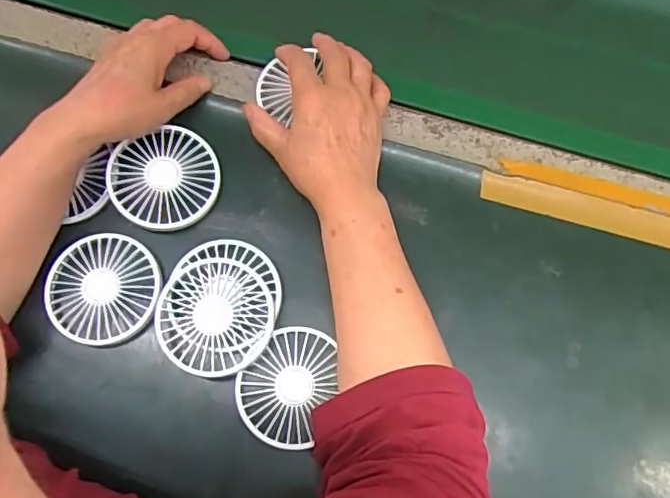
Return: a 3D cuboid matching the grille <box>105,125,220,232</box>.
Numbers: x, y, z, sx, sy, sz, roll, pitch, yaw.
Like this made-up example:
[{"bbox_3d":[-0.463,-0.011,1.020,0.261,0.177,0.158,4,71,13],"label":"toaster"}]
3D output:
[{"bbox_3d":[-0.139,-0.057,0.470,0.086,0.015,0.082,2,75,-6],"label":"grille"}]

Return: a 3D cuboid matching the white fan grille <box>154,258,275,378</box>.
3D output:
[{"bbox_3d":[-0.092,0.051,0.434,0.086,0.016,0.085,3,76,4],"label":"white fan grille"}]

